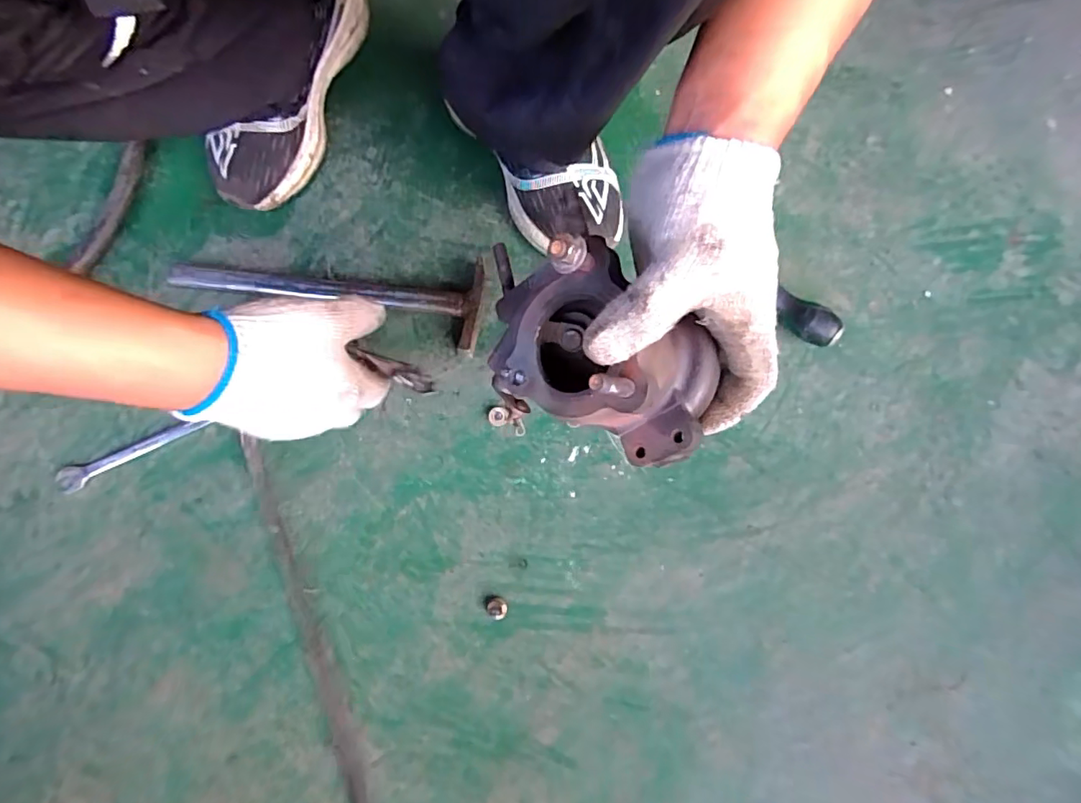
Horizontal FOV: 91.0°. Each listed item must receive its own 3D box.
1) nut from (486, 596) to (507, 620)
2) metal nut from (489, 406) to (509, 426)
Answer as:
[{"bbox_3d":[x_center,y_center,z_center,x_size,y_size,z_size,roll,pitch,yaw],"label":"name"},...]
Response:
[{"bbox_3d":[-0.037,0.175,0.450,0.017,0.007,0.017,0,74,0],"label":"nut"},{"bbox_3d":[-0.039,0.015,0.497,0.018,0.009,0.018,0,74,0],"label":"metal nut"}]

